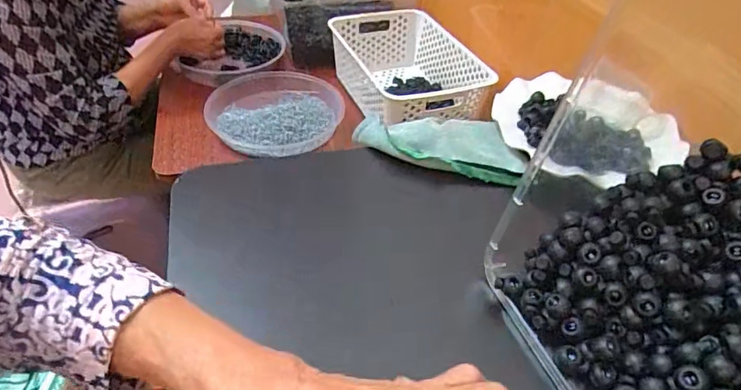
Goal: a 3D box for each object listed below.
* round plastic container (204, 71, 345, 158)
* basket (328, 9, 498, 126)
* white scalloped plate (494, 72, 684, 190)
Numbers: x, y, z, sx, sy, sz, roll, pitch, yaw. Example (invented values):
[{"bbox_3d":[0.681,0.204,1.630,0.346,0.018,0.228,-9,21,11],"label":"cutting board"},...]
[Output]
[{"bbox_3d":[-0.180,-0.156,0.870,0.229,0.053,0.218,2,47,-2],"label":"round plastic container"},{"bbox_3d":[0.063,-0.225,0.906,0.195,0.142,0.338,-15,50,-17],"label":"basket"},{"bbox_3d":[0.218,-0.074,0.484,0.166,0.034,0.152,2,47,-2],"label":"white scalloped plate"}]

